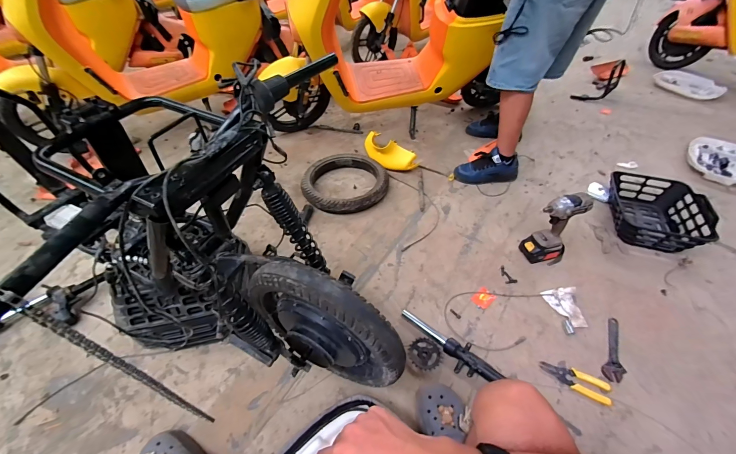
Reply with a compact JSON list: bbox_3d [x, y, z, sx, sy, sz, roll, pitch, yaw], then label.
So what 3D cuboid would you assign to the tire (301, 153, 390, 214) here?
[{"bbox_3d":[-0.098,-0.192,1.330,0.370,0.064,0.359,0,46,1],"label":"tire"}]

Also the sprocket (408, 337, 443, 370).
[{"bbox_3d":[0.155,0.344,0.836,0.087,0.013,0.081,1,54,-2],"label":"sprocket"}]

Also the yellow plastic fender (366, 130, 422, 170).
[{"bbox_3d":[0.091,-0.341,1.437,0.271,0.126,0.118,24,51,21],"label":"yellow plastic fender"}]

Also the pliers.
[{"bbox_3d":[0.531,0.394,0.794,0.163,0.007,0.061,18,49,17],"label":"pliers"}]

